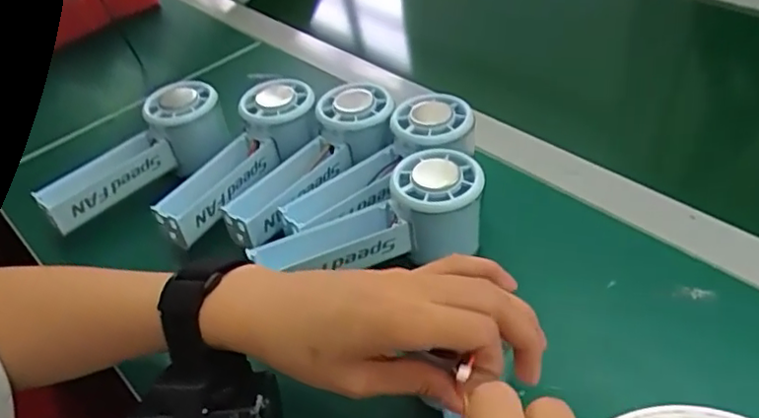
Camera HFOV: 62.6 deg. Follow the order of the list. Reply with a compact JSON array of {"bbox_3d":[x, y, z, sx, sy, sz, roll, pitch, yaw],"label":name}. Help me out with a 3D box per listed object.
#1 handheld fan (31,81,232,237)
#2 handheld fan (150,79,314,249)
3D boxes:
[{"bbox_3d":[-0.185,-0.042,0.471,0.147,0.047,0.049,-36,50,-28],"label":"handheld fan"},{"bbox_3d":[-0.098,-0.038,0.447,0.051,0.041,0.142,19,48,25],"label":"handheld fan"}]

